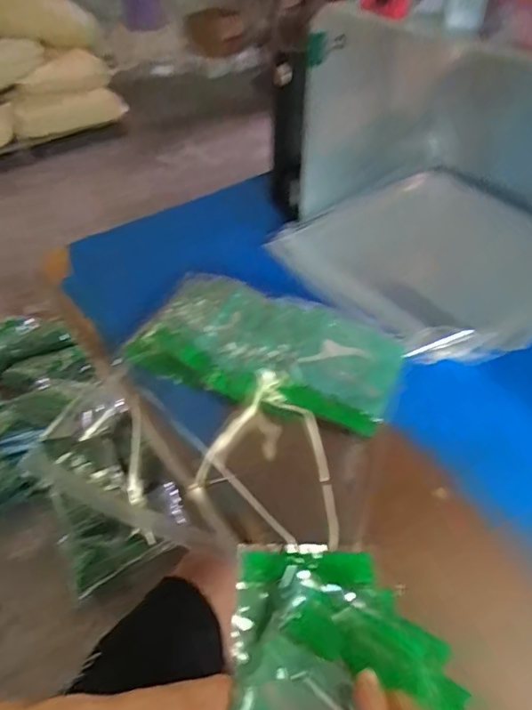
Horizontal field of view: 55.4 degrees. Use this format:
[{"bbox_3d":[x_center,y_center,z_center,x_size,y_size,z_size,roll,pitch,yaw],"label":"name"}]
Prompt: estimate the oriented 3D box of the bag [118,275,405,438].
[{"bbox_3d":[-0.001,-0.010,0.558,0.286,0.031,0.150,15,47,17],"label":"bag"}]

